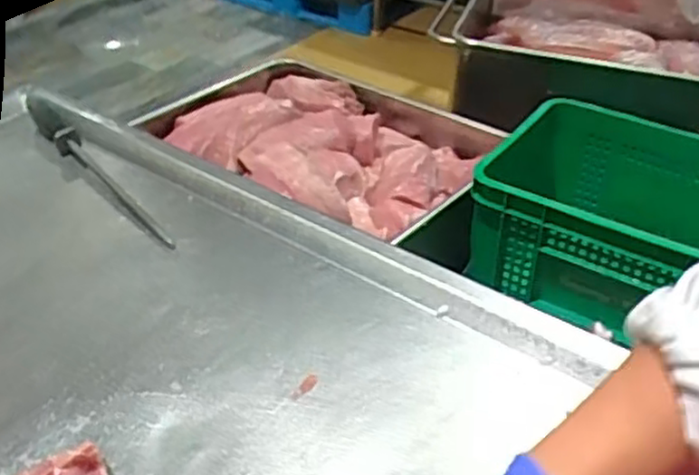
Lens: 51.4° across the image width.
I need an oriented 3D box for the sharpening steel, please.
[{"bbox_3d":[-0.361,-0.106,0.992,0.043,0.039,0.439,-26,45,-28],"label":"sharpening steel"}]

